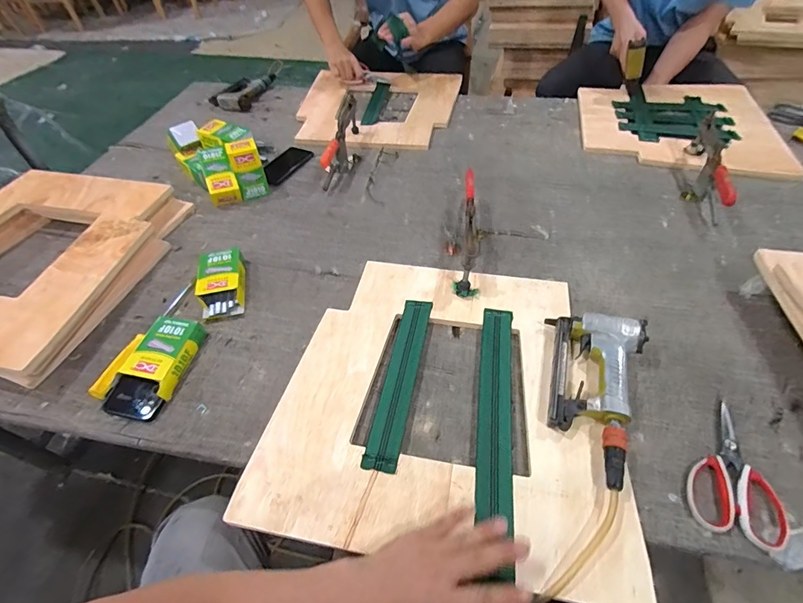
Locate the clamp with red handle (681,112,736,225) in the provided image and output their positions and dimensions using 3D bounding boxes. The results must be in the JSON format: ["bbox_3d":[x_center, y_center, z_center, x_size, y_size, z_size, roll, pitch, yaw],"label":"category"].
[{"bbox_3d":[0.670,-0.299,0.886,0.046,0.093,0.320,13,51,13],"label":"clamp with red handle"}]

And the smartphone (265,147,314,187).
[{"bbox_3d":[-0.298,-0.351,1.035,0.088,0.007,0.165,21,54,20],"label":"smartphone"}]

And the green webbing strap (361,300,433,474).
[{"bbox_3d":[0.000,0.110,0.615,0.046,0.006,0.287,8,50,9],"label":"green webbing strap"}]

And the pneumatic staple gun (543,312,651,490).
[{"bbox_3d":[0.276,0.125,0.562,0.132,0.049,0.248,8,50,9],"label":"pneumatic staple gun"}]

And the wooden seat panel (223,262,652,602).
[{"bbox_3d":[0.068,0.122,0.594,0.462,0.019,0.461,8,50,9],"label":"wooden seat panel"}]

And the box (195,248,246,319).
[{"bbox_3d":[-0.336,-0.037,0.752,0.081,0.039,0.142,-9,50,-5],"label":"box"}]

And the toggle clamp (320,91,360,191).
[{"bbox_3d":[-0.144,-0.392,1.010,0.045,0.119,0.264,7,63,9],"label":"toggle clamp"}]

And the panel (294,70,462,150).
[{"bbox_3d":[-0.076,-0.603,1.235,0.472,0.026,0.469,6,50,8],"label":"panel"}]

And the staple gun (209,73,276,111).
[{"bbox_3d":[-0.528,-0.702,1.335,0.148,0.046,0.236,9,50,10],"label":"staple gun"}]

